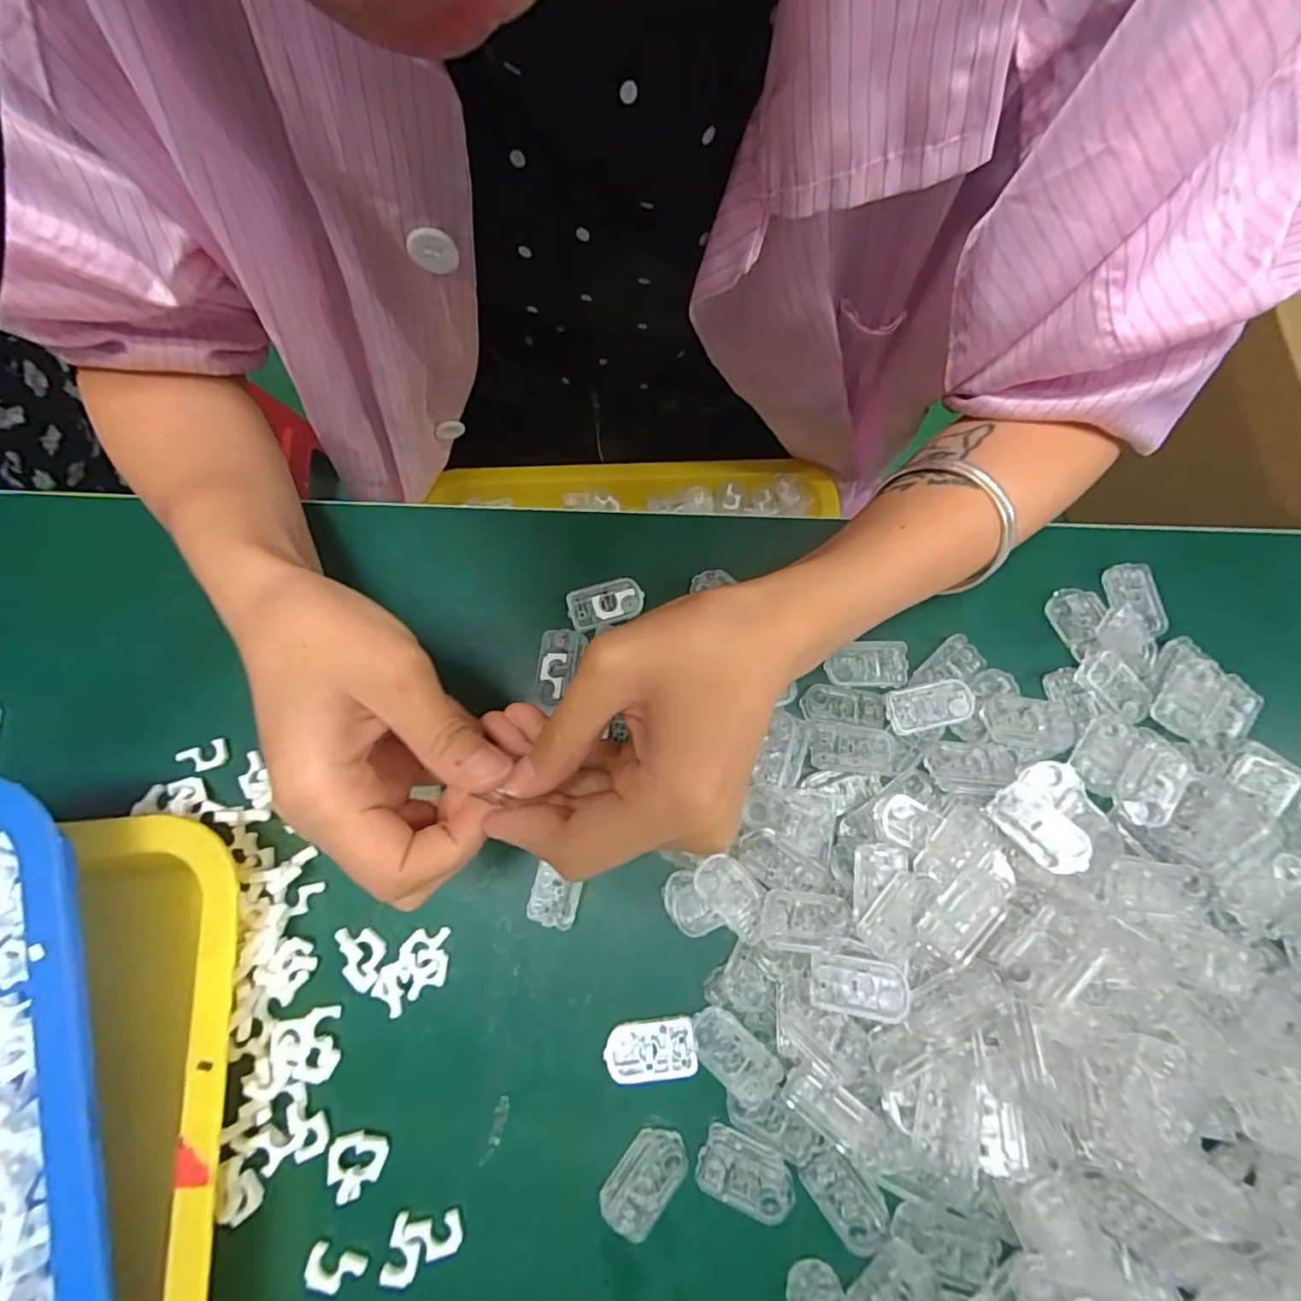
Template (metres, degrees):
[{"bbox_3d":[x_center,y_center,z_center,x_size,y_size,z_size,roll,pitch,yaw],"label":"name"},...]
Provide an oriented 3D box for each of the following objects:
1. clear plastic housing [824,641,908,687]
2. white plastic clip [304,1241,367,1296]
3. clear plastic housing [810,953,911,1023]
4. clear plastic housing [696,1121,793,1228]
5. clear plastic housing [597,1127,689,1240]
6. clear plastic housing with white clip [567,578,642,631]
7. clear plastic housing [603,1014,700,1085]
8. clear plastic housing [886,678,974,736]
[{"bbox_3d":[0.103,0.006,0.265,0.036,0.005,0.022,1,77,2],"label":"clear plastic housing"},{"bbox_3d":[-0.121,0.238,0.213,0.022,0.004,0.014,14,77,5],"label":"white plastic clip"},{"bbox_3d":[0.080,0.129,0.215,0.033,0.012,0.019,4,77,3],"label":"clear plastic housing"},{"bbox_3d":[0.038,0.205,0.217,0.037,0.004,0.023,23,78,7],"label":"clear plastic housing"},{"bbox_3d":[-0.002,0.208,0.218,0.022,0.004,0.037,36,80,9],"label":"clear plastic housing"},{"bbox_3d":[-0.022,-0.023,0.273,0.036,0.004,0.021,-17,77,-2],"label":"clear plastic housing with white clip"},{"bbox_3d":[0.000,0.164,0.228,0.036,0.006,0.020,-8,77,0],"label":"clear plastic housing"},{"bbox_3d":[0.126,0.025,0.253,0.035,0.009,0.020,-13,77,-1],"label":"clear plastic housing"}]

